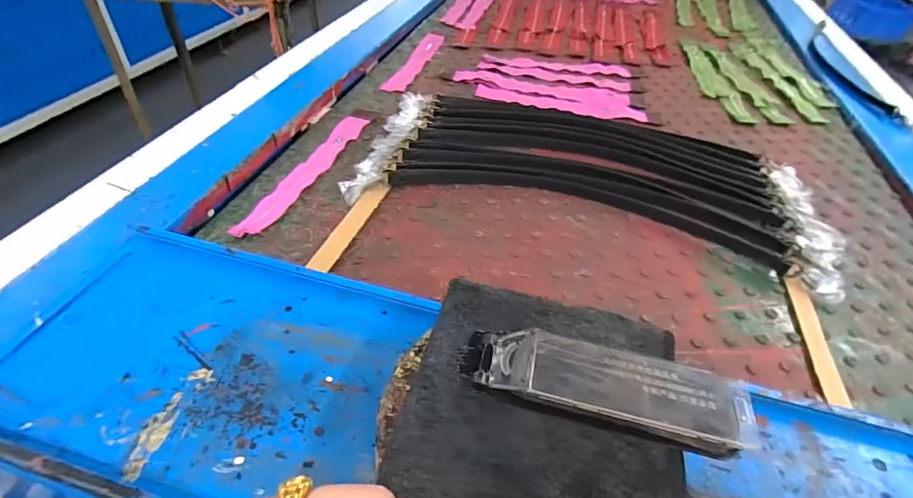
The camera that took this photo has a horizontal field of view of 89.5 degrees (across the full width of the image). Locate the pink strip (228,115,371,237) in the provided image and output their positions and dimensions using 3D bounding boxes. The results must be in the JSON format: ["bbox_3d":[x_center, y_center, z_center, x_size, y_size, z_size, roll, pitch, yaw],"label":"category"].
[{"bbox_3d":[-0.177,-0.097,0.554,0.035,0.008,0.256,16,45,10],"label":"pink strip"}]

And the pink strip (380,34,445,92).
[{"bbox_3d":[-0.069,-0.333,0.813,0.037,0.009,0.256,13,43,7],"label":"pink strip"}]

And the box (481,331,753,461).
[{"bbox_3d":[0.088,0.078,0.262,0.148,0.014,0.048,14,43,8],"label":"box"}]

